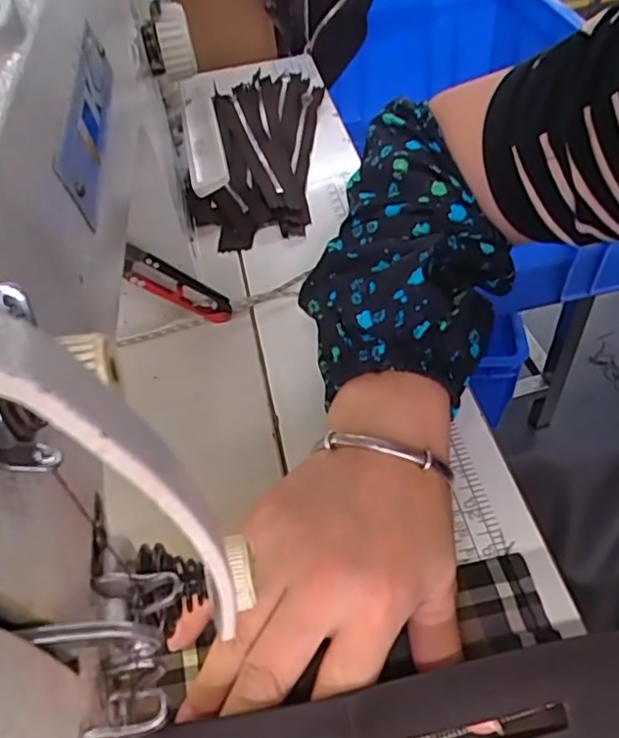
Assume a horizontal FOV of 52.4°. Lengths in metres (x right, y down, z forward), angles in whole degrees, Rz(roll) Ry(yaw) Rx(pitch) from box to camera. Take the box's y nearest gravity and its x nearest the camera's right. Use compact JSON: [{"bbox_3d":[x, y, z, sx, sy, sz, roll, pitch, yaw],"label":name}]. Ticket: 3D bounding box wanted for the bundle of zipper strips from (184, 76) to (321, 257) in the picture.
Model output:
[{"bbox_3d":[-0.039,-0.188,0.540,0.088,0.028,0.247,0,50,5],"label":"bundle of zipper strips"}]

